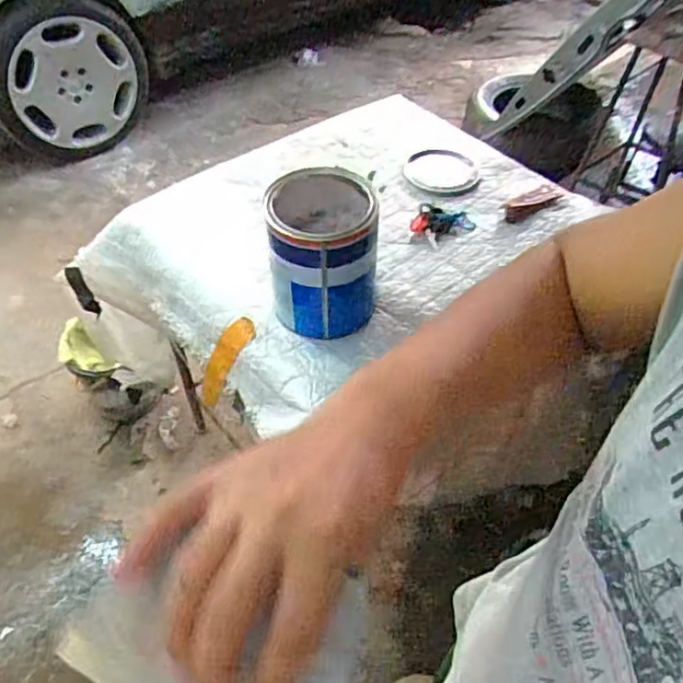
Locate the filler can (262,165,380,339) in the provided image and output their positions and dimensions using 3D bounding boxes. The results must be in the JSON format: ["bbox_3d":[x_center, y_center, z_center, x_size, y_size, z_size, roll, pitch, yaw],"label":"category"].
[{"bbox_3d":[-0.030,-0.136,0.991,0.153,0.204,0.162,0,49,0],"label":"filler can"}]

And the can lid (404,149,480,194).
[{"bbox_3d":[0.217,-0.354,1.343,0.145,0.021,0.143,0,49,0],"label":"can lid"}]

